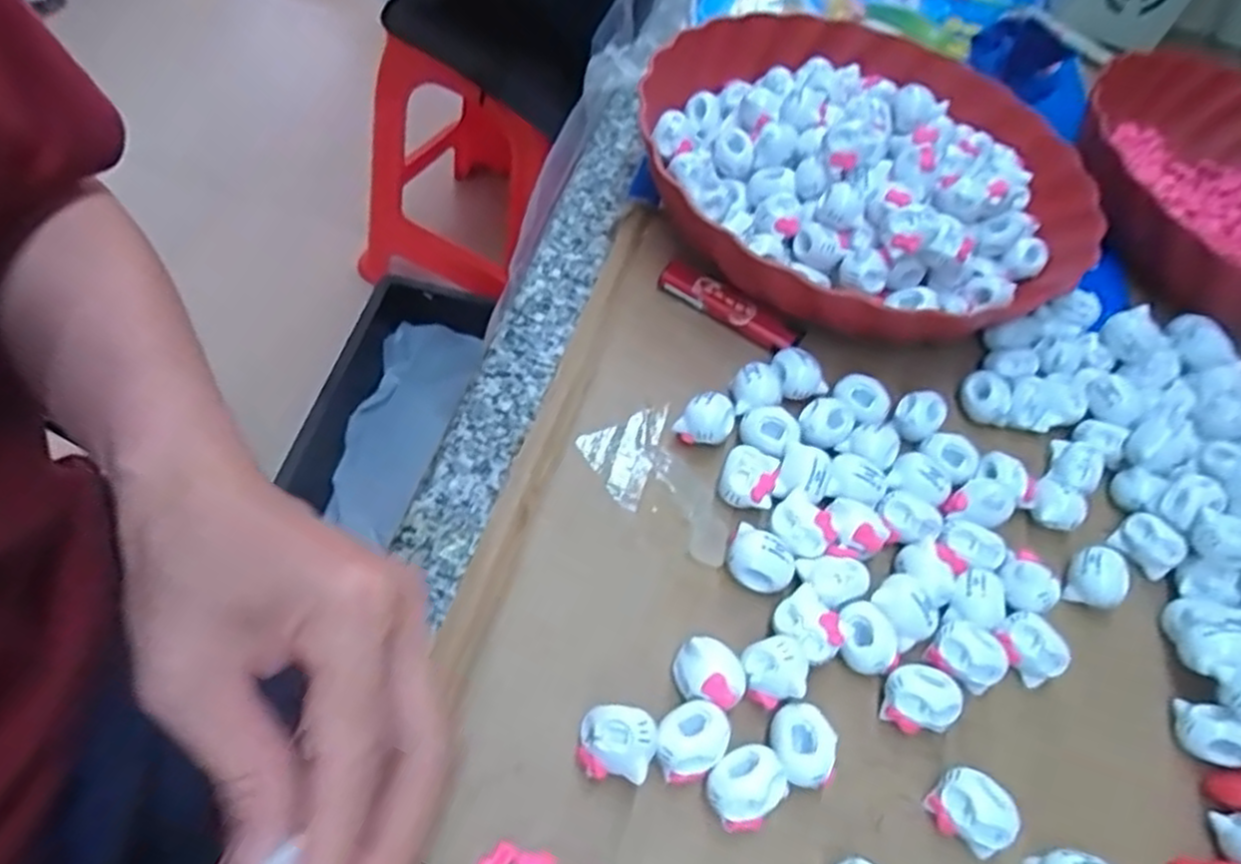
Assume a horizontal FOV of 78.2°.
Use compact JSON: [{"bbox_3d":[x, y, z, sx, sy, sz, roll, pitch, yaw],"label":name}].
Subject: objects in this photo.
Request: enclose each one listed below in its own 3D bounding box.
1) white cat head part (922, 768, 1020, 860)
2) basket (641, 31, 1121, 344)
[{"bbox_3d":[0.118,0.126,0.256,0.025,0.018,0.019,30,56,17],"label":"white cat head part"},{"bbox_3d":[0.130,-0.144,0.412,0.238,0.057,0.240,2,53,-3],"label":"basket"}]

